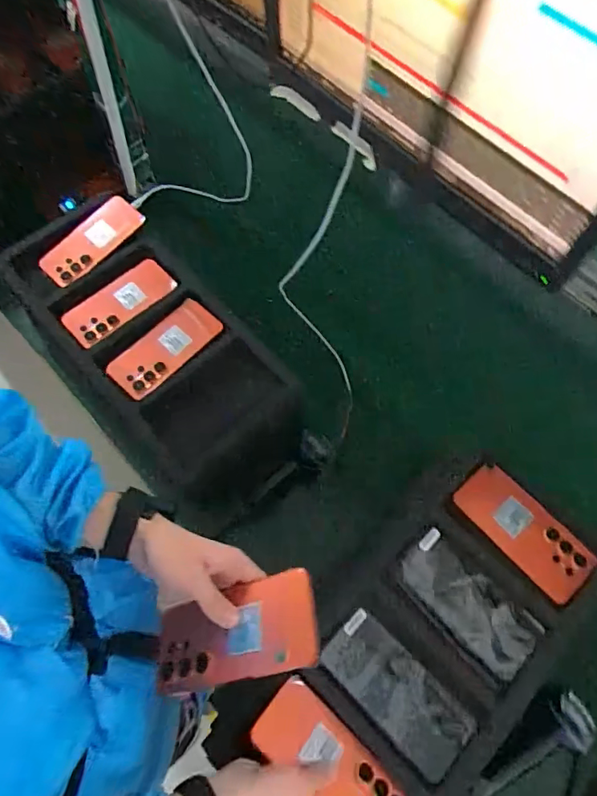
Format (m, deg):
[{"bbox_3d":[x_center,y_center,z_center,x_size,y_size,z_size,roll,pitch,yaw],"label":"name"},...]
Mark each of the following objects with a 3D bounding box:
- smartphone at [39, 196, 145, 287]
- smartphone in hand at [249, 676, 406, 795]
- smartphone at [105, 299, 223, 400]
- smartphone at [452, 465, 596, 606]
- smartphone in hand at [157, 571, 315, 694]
[{"bbox_3d":[-0.335,-0.254,0.839,0.065,0.013,0.175,44,79,-1],"label":"smartphone"},{"bbox_3d":[0.034,0.371,0.518,0.172,0.009,0.078,42,47,12],"label":"smartphone in hand"},{"bbox_3d":[-0.200,-0.075,0.777,0.078,0.011,0.173,42,74,15],"label":"smartphone"},{"bbox_3d":[0.284,0.165,0.653,0.077,0.010,0.176,-38,72,-19],"label":"smartphone"},{"bbox_3d":[-0.059,0.215,0.468,0.167,0.015,0.078,-22,54,18],"label":"smartphone in hand"}]

